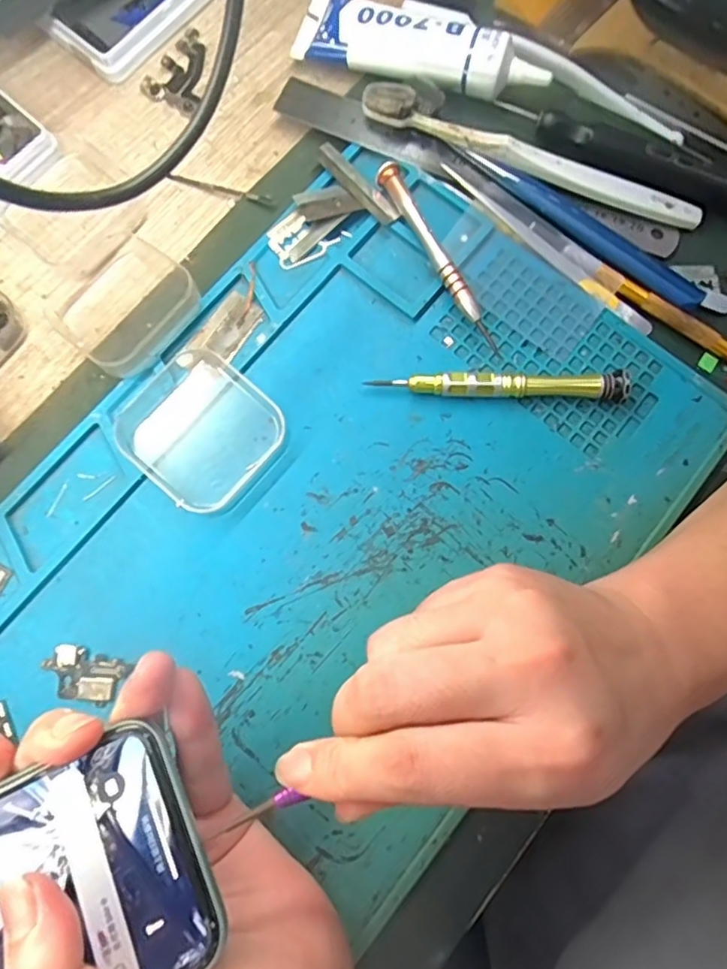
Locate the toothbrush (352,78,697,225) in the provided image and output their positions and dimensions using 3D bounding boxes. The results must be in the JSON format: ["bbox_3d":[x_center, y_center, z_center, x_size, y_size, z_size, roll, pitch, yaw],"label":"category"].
[{"bbox_3d":[0.089,-0.172,0.289,0.182,0.014,0.019,19,79,3],"label":"toothbrush"}]

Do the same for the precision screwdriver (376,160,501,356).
[{"bbox_3d":[0.037,-0.116,0.286,0.011,0.012,0.109,-27,81,-6],"label":"precision screwdriver"}]

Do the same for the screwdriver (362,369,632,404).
[{"bbox_3d":[0.067,-0.050,0.273,0.121,0.017,0.015,3,79,0],"label":"screwdriver"}]

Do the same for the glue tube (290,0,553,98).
[{"bbox_3d":[0.031,-0.237,0.301,0.134,0.027,0.045,16,79,2],"label":"glue tube"}]

